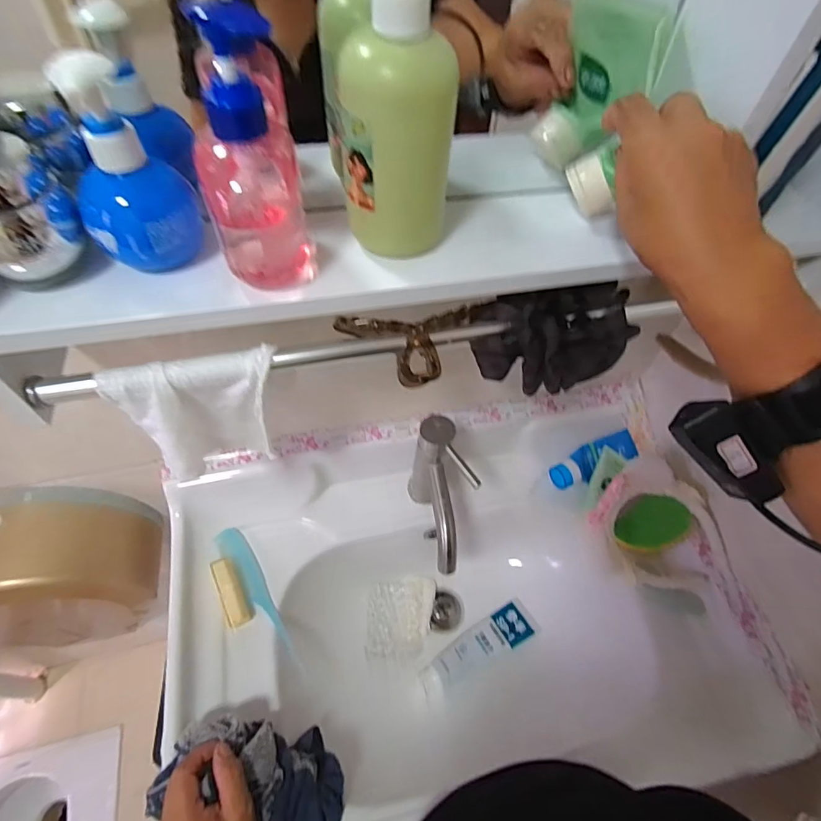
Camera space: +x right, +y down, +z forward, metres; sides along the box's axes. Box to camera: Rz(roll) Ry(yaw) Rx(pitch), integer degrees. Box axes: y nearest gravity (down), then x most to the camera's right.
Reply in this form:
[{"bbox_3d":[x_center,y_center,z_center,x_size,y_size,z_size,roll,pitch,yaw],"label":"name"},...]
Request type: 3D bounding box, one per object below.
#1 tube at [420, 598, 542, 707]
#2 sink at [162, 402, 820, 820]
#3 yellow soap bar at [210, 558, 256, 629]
[{"bbox_3d":[0.100,0.346,0.680,0.193,0.029,0.055,-24,60,-19],"label":"tube"},{"bbox_3d":[0.066,0.278,0.643,0.696,0.230,0.444,-8,56,-9],"label":"sink"},{"bbox_3d":[-0.226,0.229,0.594,0.029,0.029,0.084,-25,76,-20],"label":"yellow soap bar"}]

